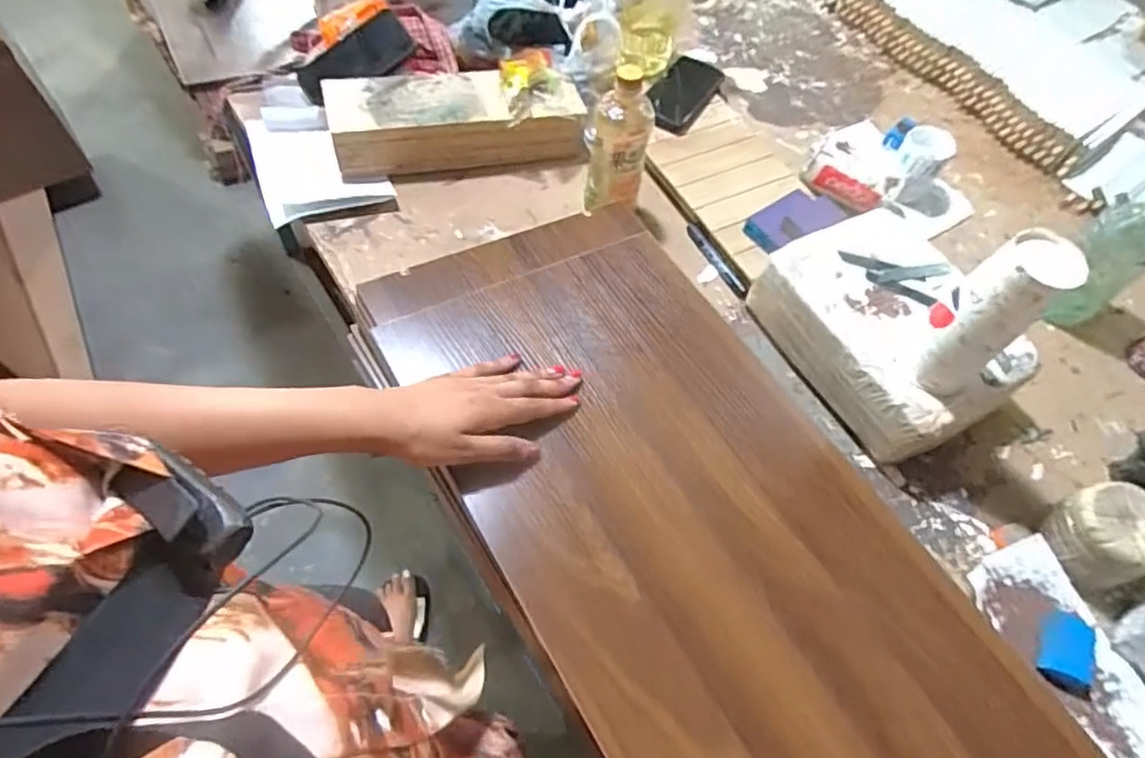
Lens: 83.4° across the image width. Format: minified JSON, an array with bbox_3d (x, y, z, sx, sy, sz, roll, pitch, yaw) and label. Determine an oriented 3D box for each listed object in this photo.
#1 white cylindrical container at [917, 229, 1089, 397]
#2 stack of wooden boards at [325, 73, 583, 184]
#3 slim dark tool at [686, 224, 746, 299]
[{"bbox_3d":[0.385,-0.059,0.601,0.075,0.160,0.080,-33,67,-21],"label":"white cylindrical container"},{"bbox_3d":[-0.155,-0.357,0.880,0.339,0.075,0.124,-10,61,-10],"label":"stack of wooden boards"},{"bbox_3d":[0.190,-0.154,0.842,0.019,0.013,0.123,-25,64,-18],"label":"slim dark tool"}]

